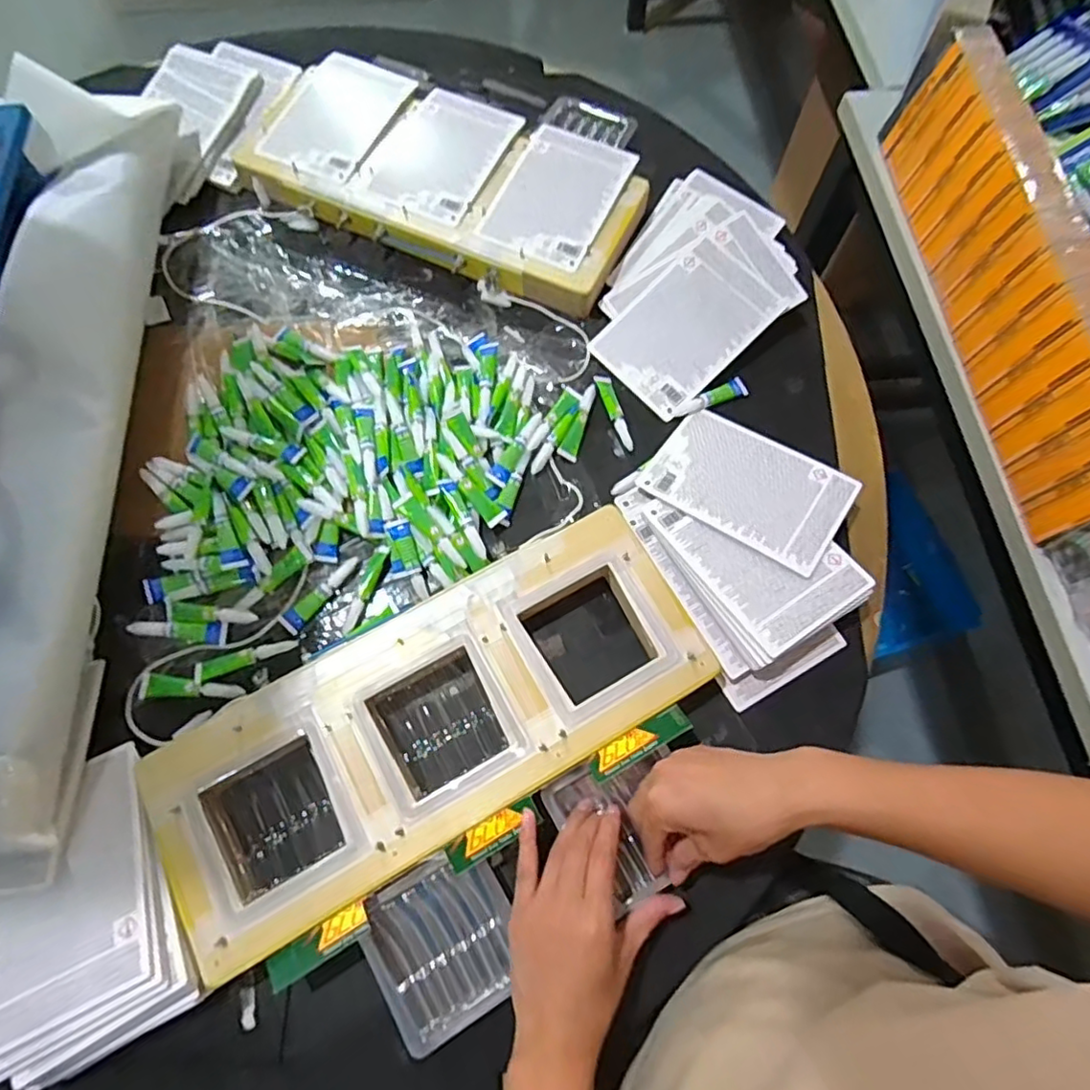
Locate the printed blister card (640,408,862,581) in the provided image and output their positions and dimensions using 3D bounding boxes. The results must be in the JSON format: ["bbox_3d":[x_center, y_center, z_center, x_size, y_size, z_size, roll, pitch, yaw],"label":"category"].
[{"bbox_3d":[0.184,-0.055,0.556,0.169,0.006,0.113,32,67,20],"label":"printed blister card"}]

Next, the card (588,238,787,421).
[{"bbox_3d":[0.141,-0.219,0.615,0.166,0.007,0.114,-44,80,1],"label":"card"}]

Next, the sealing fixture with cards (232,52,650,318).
[{"bbox_3d":[-0.106,-0.403,0.666,0.413,0.037,0.199,22,71,8],"label":"sealing fixture with cards"}]

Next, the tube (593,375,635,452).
[{"bbox_3d":[0.067,-0.130,0.597,0.015,0.007,0.085,-15,71,-6],"label":"tube"}]

